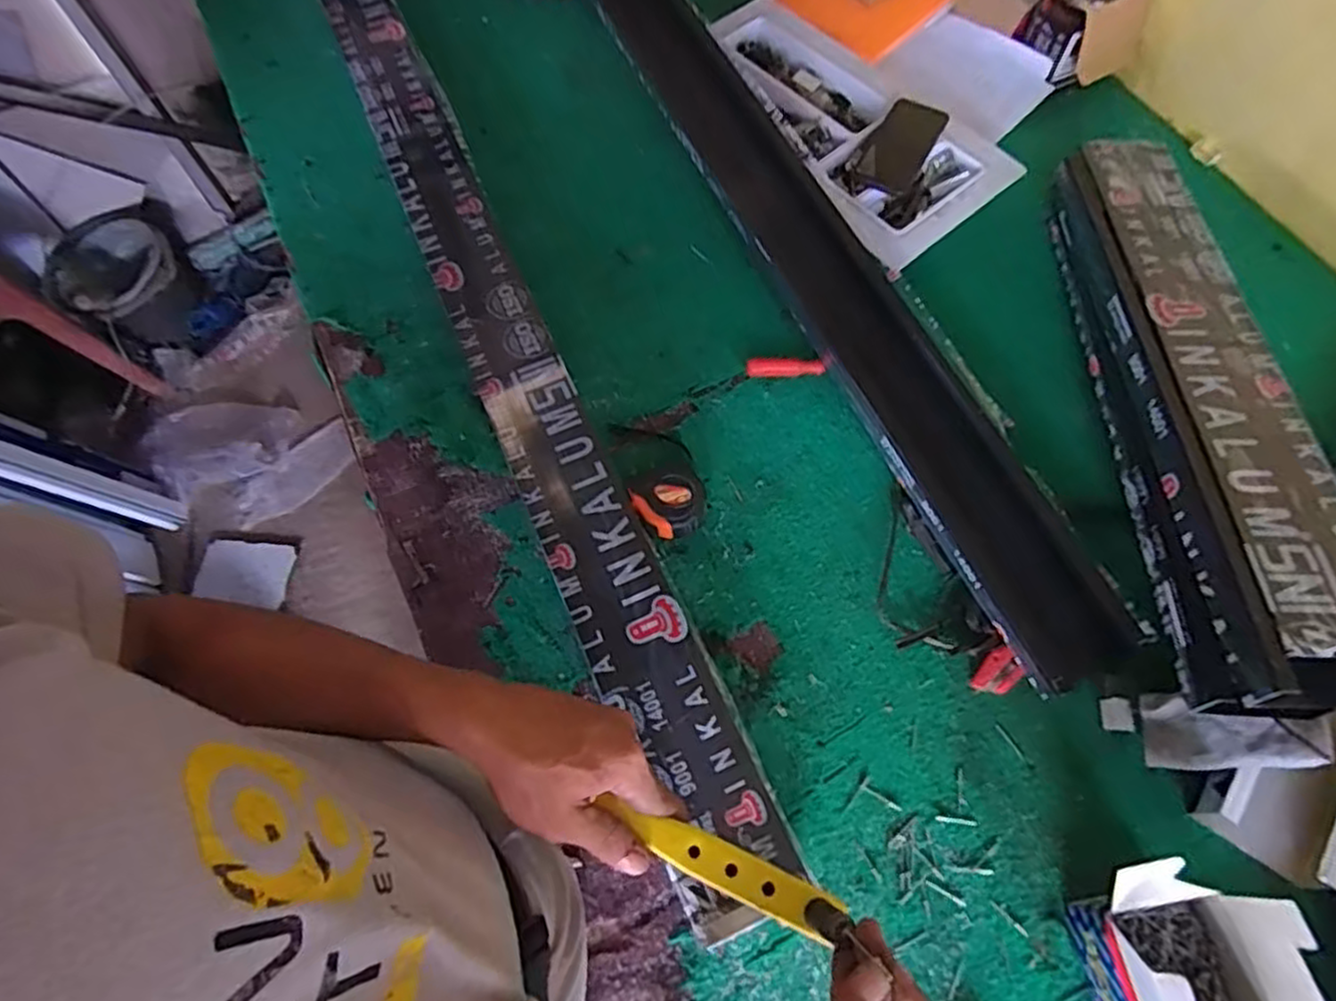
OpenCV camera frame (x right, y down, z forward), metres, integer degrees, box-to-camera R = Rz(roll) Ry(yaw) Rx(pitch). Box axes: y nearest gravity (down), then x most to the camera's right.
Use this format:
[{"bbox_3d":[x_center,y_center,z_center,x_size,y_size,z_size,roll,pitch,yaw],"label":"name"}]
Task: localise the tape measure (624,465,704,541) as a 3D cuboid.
[{"bbox_3d":[0.000,0.000,0.775,0.073,0.043,0.075,0,67,1],"label":"tape measure"}]

